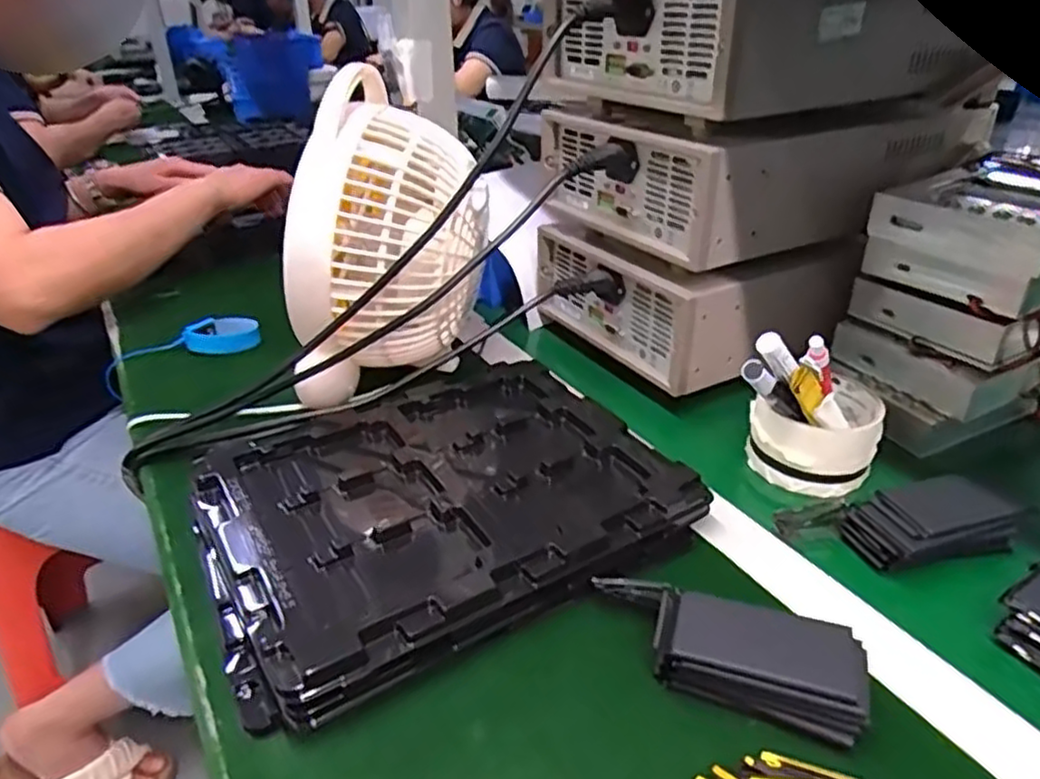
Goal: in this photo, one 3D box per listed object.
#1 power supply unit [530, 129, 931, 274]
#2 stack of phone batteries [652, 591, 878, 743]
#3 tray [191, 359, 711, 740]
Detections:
[{"bbox_3d":[0.191,-0.200,0.623,0.292,0.093,0.208,-17,34,-25],"label":"power supply unit"},{"bbox_3d":[0.119,0.135,0.354,0.098,0.026,0.049,12,33,18],"label":"stack of phone batteries"},{"bbox_3d":[-0.050,0.067,0.459,0.283,0.028,0.228,-15,34,-23],"label":"tray"}]

